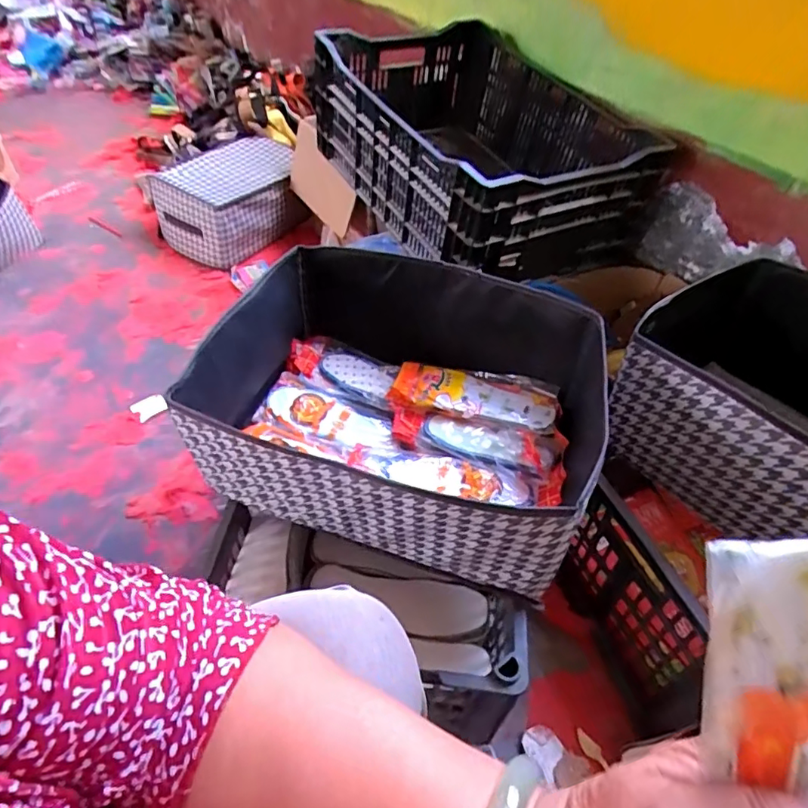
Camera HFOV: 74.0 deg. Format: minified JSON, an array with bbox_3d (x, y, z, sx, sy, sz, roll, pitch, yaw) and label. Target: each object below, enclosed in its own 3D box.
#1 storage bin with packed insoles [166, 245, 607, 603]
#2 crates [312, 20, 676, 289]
[{"bbox_3d":[-0.001,-0.006,0.629,0.407,0.173,0.346,15,48,12],"label":"storage bin with packed insoles"},{"bbox_3d":[0.124,-0.495,1.025,0.420,0.265,0.583,-22,51,-22],"label":"crates"}]

